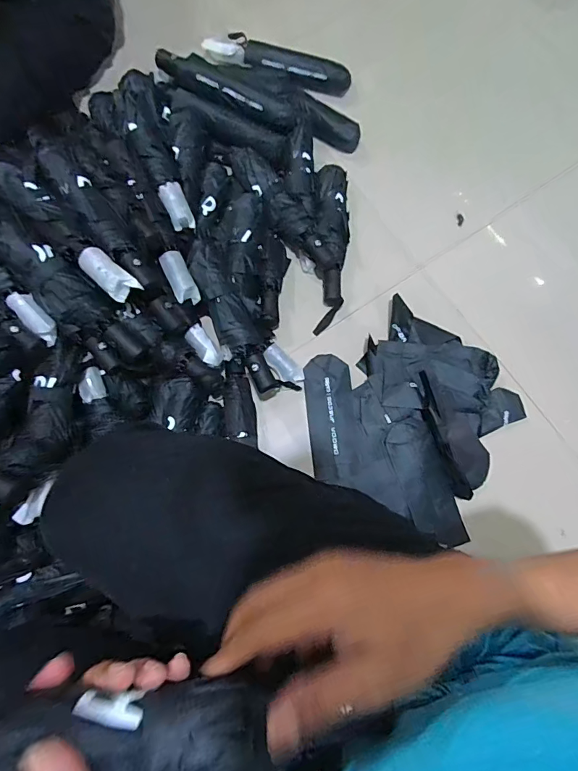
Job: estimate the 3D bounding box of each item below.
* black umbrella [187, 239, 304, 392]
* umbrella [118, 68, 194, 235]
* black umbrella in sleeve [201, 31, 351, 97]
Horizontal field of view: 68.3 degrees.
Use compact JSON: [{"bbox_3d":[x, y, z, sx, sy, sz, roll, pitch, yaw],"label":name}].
[{"bbox_3d":[-0.091,-0.114,0.689,0.075,0.045,0.281,-26,79,-8],"label":"black umbrella"},{"bbox_3d":[-0.236,-0.409,0.738,0.071,0.062,0.329,-17,78,-6],"label":"umbrella"},{"bbox_3d":[-0.026,-0.672,0.889,0.313,0.051,0.065,14,77,2],"label":"black umbrella in sleeve"}]

